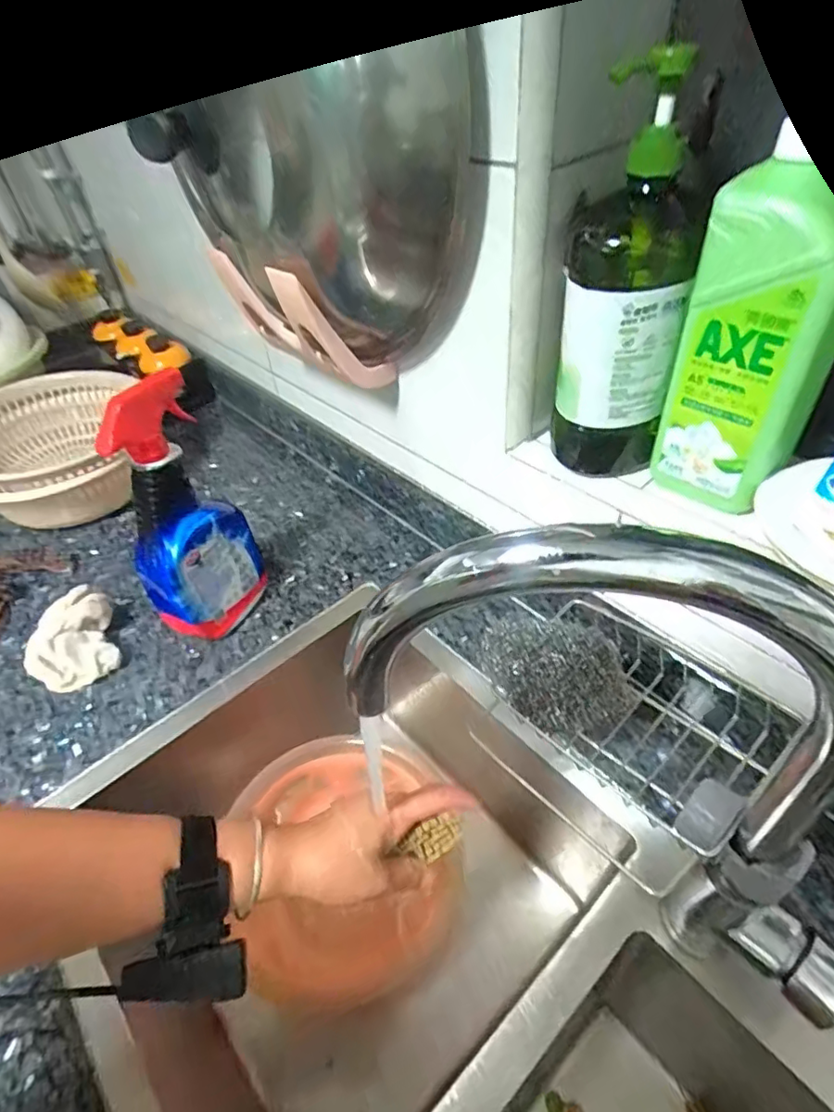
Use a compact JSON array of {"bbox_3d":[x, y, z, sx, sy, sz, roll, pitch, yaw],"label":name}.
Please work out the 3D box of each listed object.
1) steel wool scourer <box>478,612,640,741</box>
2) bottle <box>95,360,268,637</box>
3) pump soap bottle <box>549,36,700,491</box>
[{"bbox_3d":[0.104,0.087,0.410,0.107,0.084,0.047,-2,45,5],"label":"steel wool scourer"},{"bbox_3d":[-0.233,-0.032,0.563,0.117,0.288,0.053,-32,50,-24],"label":"bottle"},{"bbox_3d":[0.152,-0.192,0.425,0.077,0.270,0.088,2,45,9],"label":"pump soap bottle"}]

